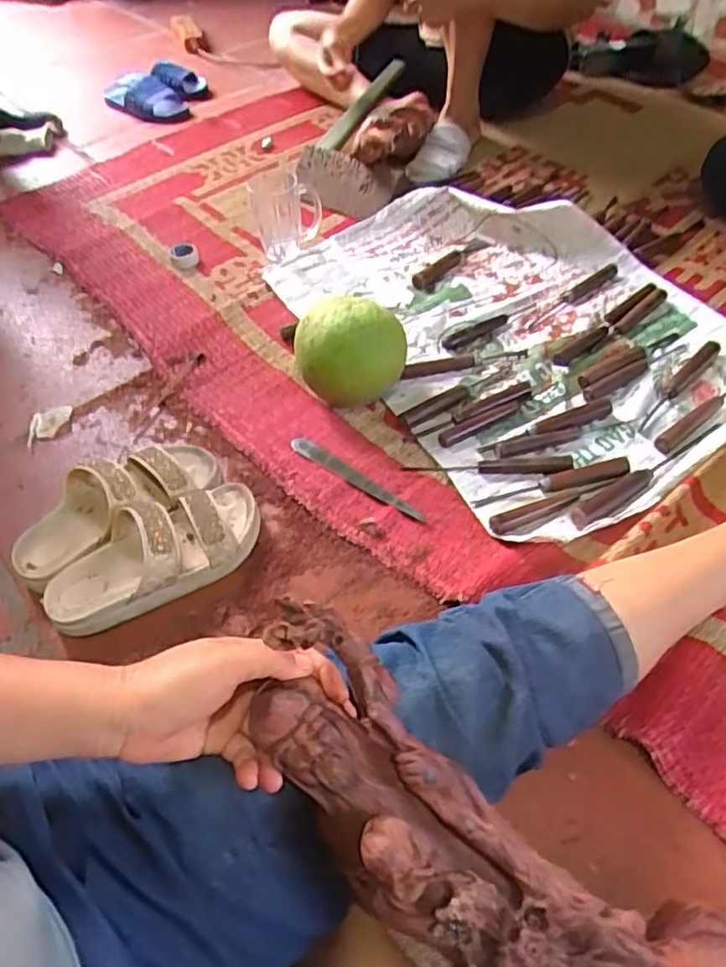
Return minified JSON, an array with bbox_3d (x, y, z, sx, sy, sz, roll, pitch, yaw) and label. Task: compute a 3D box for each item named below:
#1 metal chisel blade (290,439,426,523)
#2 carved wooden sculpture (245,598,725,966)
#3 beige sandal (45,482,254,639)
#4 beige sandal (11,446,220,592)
[{"bbox_3d":[-0.012,-0.007,0.747,0.195,0.009,0.019,32,60,25],"label":"metal chisel blade"},{"bbox_3d":[0.103,0.237,0.383,0.415,0.096,0.142,31,56,-1],"label":"carved wooden sculpture"},{"bbox_3d":[-0.212,0.063,0.656,0.224,0.063,0.093,-25,54,-16],"label":"beige sandal"},{"bbox_3d":[-0.268,0.015,0.696,0.228,0.067,0.091,-31,56,-20],"label":"beige sandal"}]

